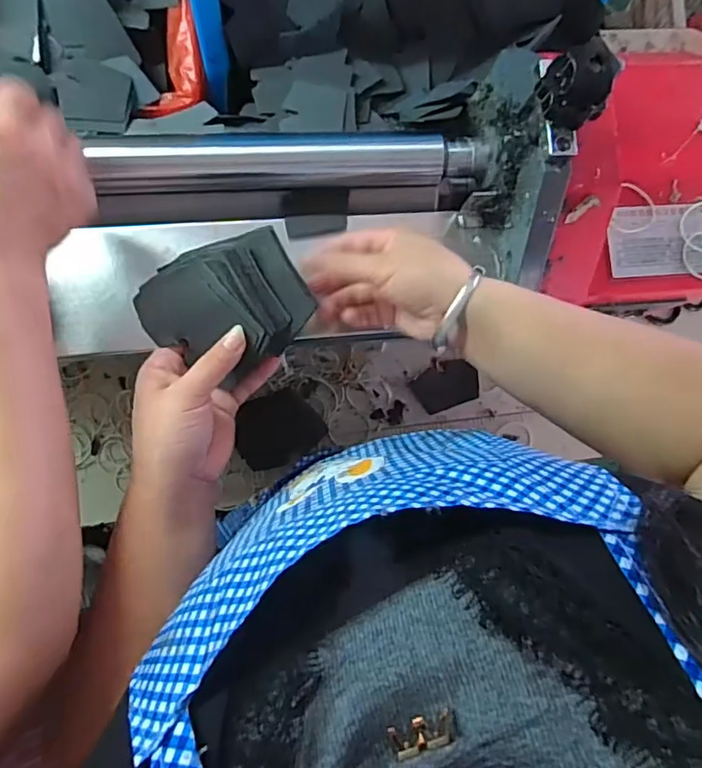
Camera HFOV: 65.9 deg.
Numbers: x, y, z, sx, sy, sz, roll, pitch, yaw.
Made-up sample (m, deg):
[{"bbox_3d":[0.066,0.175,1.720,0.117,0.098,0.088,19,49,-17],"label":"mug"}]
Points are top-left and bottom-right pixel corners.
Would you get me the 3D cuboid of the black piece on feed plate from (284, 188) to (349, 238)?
[{"bbox_3d":[-0.028,-0.144,0.456,0.051,0.009,0.041,-2,86,-8],"label":"black piece on feed plate"}]

